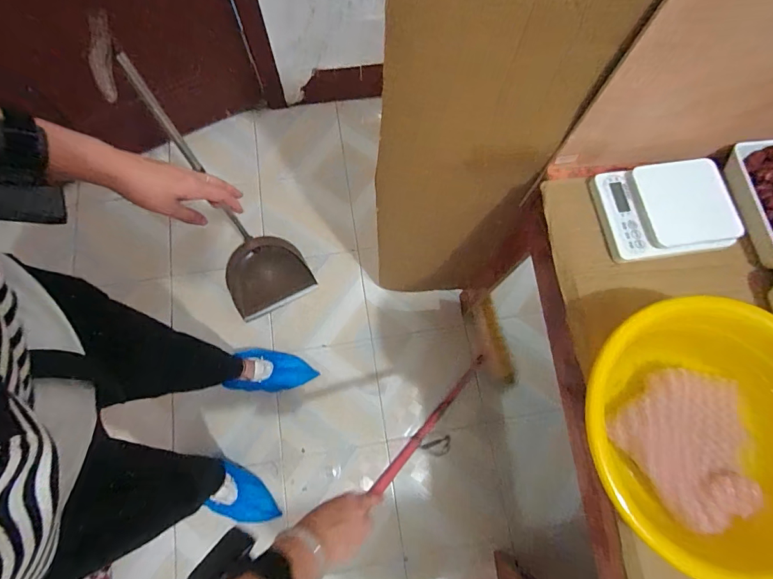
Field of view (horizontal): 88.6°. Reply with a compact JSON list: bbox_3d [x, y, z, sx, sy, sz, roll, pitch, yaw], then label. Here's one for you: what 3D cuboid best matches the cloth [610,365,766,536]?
[{"bbox_3d":[0.359,0.178,0.464,0.156,0.030,0.155,-32,77,-10],"label":"cloth"}]

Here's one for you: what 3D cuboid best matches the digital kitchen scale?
[{"bbox_3d":[0.392,-0.114,0.558,0.171,0.028,0.131,-7,75,-3],"label":"digital kitchen scale"}]

